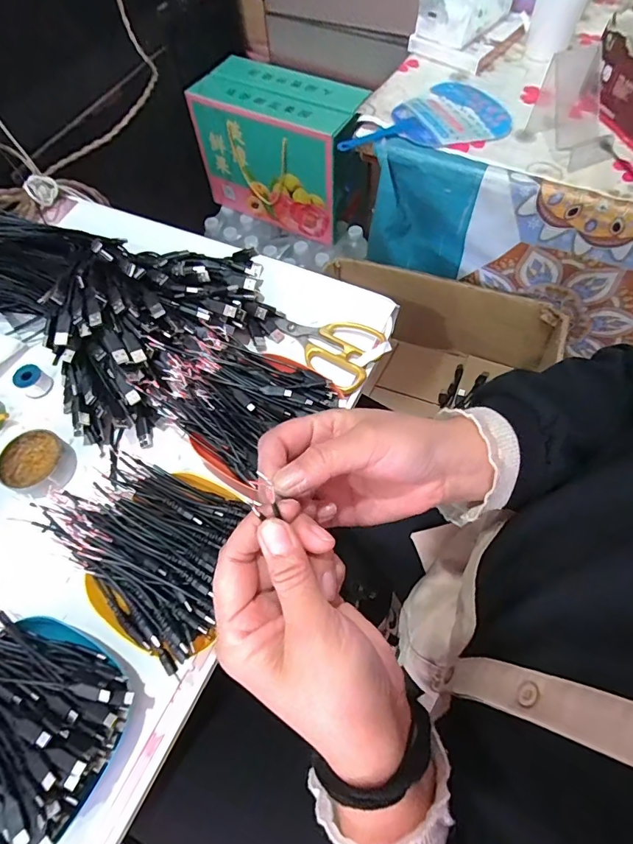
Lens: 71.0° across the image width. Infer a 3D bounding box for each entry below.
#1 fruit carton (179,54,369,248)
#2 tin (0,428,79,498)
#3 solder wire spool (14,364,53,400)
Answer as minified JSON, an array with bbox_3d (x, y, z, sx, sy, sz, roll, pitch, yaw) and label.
[{"bbox_3d":[-0.071,-0.568,0.939,0.327,0.233,0.157,24,67,13],"label":"fruit carton"},{"bbox_3d":[-0.276,0.044,0.447,0.074,0.026,0.062,22,66,13],"label":"tin"},{"bbox_3d":[-0.314,-0.045,0.492,0.028,0.026,0.029,-1,63,2],"label":"solder wire spool"}]

